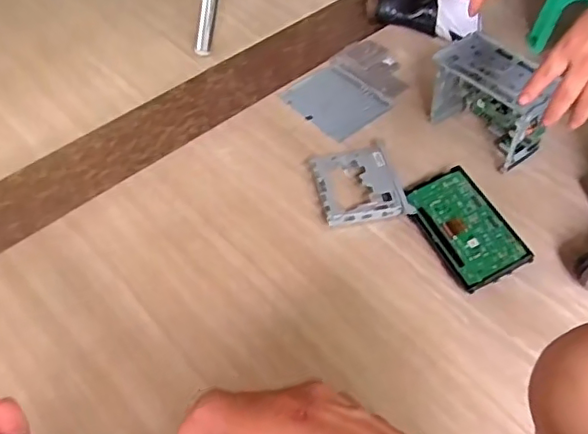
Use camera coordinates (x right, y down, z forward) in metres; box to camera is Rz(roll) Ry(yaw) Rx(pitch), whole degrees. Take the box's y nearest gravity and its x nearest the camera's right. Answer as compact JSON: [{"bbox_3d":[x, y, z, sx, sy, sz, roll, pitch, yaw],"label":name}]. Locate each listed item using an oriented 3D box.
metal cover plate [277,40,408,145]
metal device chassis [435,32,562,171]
[{"bbox_3d":[0.122,-0.264,1.182,0.257,0.020,0.177,-38,61,-24],"label":"metal cover plate"},{"bbox_3d":[0.342,-0.202,1.033,0.090,0.163,0.199,-34,59,-21],"label":"metal device chassis"}]

